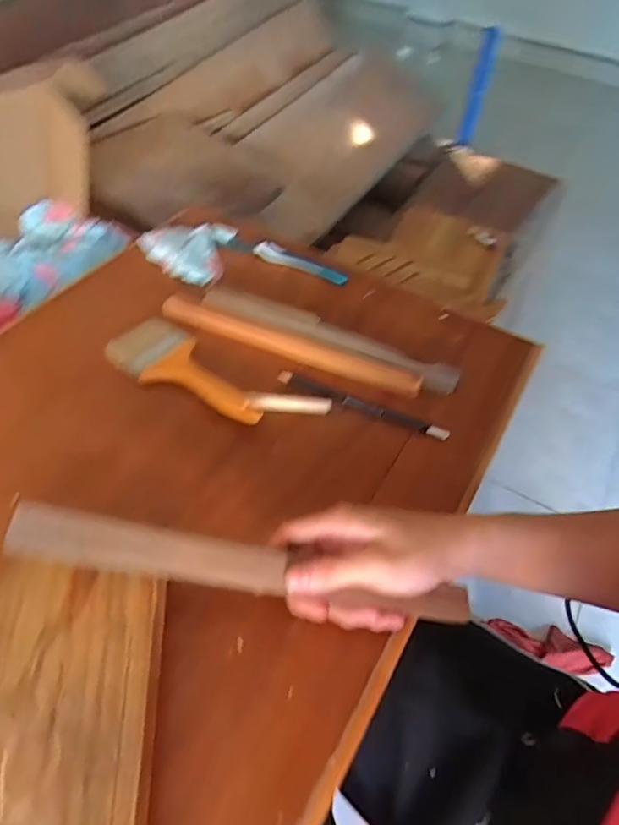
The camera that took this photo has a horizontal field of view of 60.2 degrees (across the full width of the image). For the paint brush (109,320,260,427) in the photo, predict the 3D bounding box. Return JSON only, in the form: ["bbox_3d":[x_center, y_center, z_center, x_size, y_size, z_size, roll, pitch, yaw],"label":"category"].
[{"bbox_3d":[-0.122,-0.040,0.526,0.182,0.020,0.068,35,57,21],"label":"paint brush"}]

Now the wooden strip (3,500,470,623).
[{"bbox_3d":[-0.036,0.107,0.364,0.312,0.007,0.031,14,88,-11],"label":"wooden strip"}]

